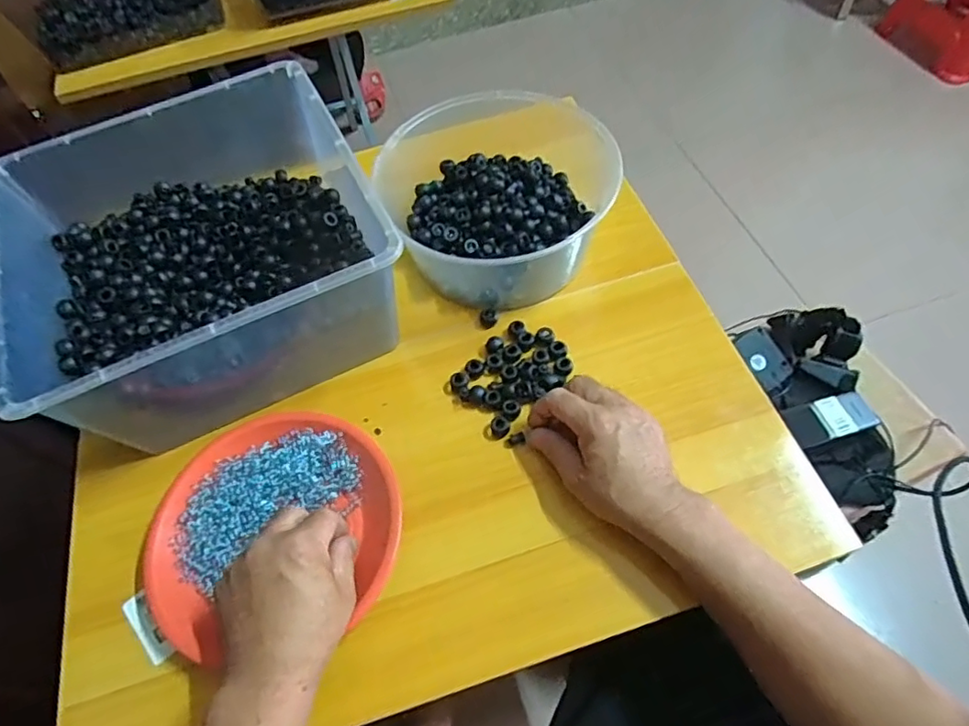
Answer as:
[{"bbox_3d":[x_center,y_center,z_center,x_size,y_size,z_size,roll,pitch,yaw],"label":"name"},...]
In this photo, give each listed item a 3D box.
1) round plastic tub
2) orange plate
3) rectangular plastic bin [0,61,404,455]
[{"bbox_3d":[0.021,-0.182,0.589,0.227,0.094,0.212,-2,59,3],"label":"round plastic tub"},{"bbox_3d":[-0.168,0.122,0.463,0.195,0.023,0.184,-2,59,3],"label":"orange plate"},{"bbox_3d":[-0.251,-0.101,0.530,0.293,0.128,0.306,-24,60,-10],"label":"rectangular plastic bin"}]

